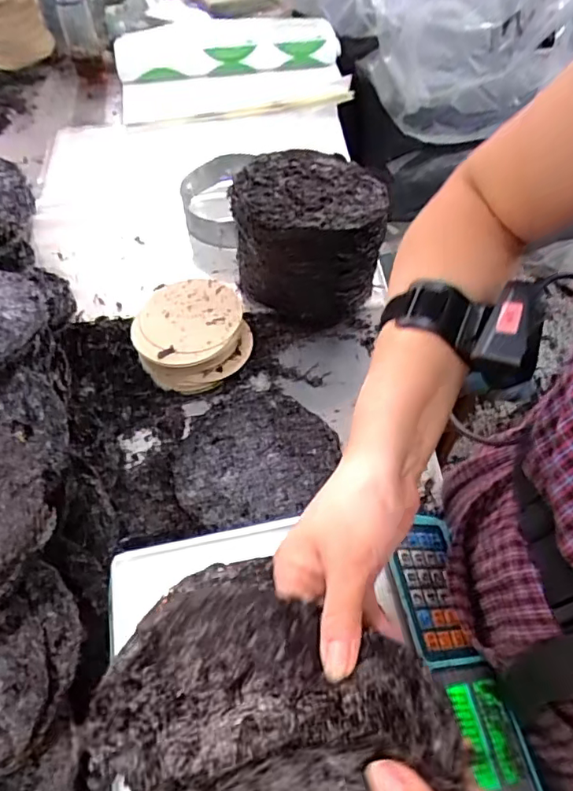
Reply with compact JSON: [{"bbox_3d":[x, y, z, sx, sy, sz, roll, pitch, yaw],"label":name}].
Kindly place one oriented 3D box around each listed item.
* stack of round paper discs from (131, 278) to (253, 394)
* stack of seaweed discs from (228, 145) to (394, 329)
[{"bbox_3d":[-0.134,-0.089,0.789,0.158,0.068,0.151,-19,58,-12],"label":"stack of round paper discs"},{"bbox_3d":[0.034,-0.221,0.805,0.192,0.200,0.193,8,56,6],"label":"stack of seaweed discs"}]

